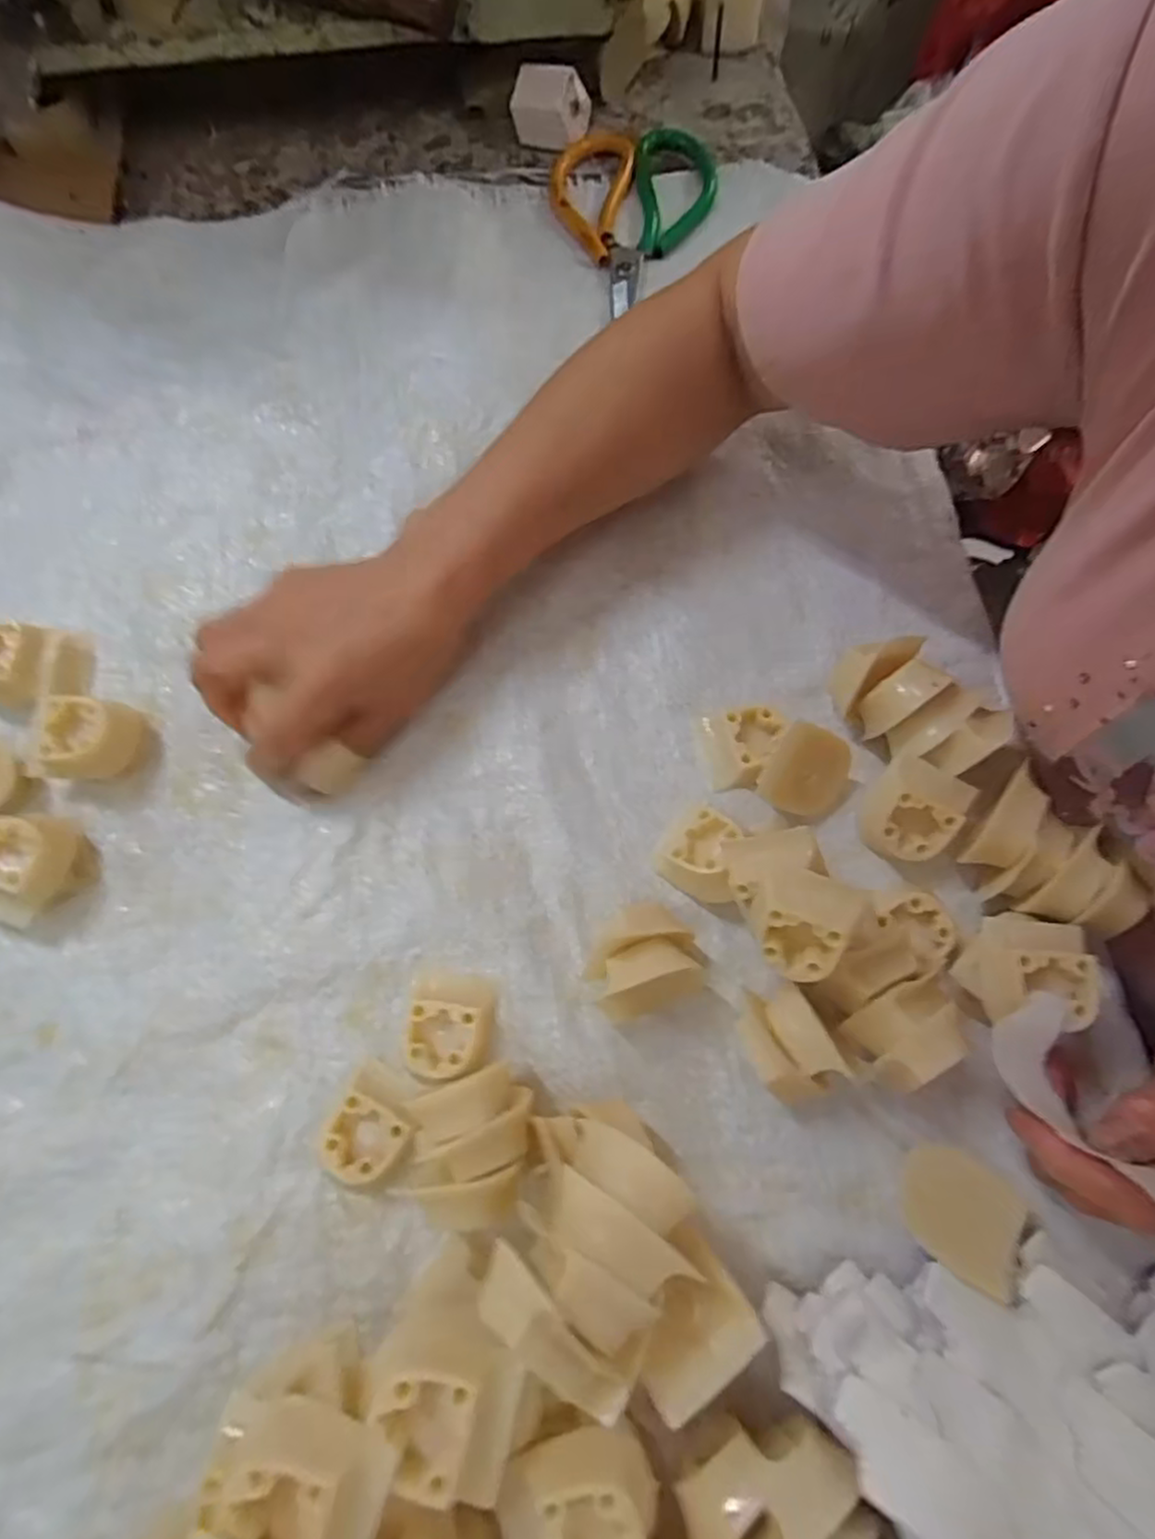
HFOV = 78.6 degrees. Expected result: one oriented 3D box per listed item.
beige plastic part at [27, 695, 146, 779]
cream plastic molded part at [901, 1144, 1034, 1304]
[{"bbox_3d":[-0.224,-0.012,0.329,0.041,0.028,0.036,-1,73,-2],"label":"beige plastic part"},{"bbox_3d":[0.149,0.171,0.273,0.053,0.005,0.041,35,64,2],"label":"cream plastic molded part"}]

